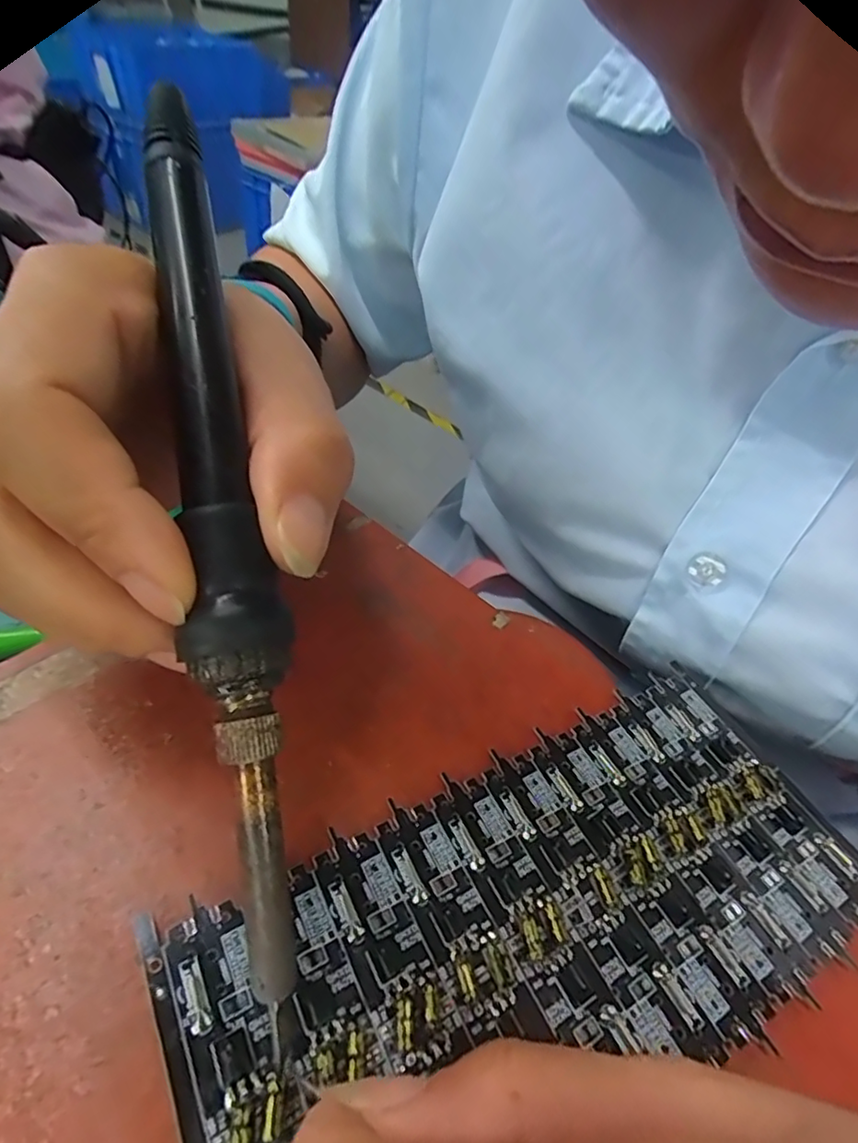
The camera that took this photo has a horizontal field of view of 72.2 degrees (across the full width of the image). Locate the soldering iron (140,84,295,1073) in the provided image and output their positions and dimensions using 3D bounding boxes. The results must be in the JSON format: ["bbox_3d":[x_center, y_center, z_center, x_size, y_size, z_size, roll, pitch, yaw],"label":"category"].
[{"bbox_3d":[-0.043,-0.010,0.124,0.017,0.022,0.184,-8,82,-14],"label":"soldering iron"}]

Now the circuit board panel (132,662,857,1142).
[{"bbox_3d":[0.027,0.076,0.138,0.164,0.008,0.074,-11,43,-22],"label":"circuit board panel"}]

